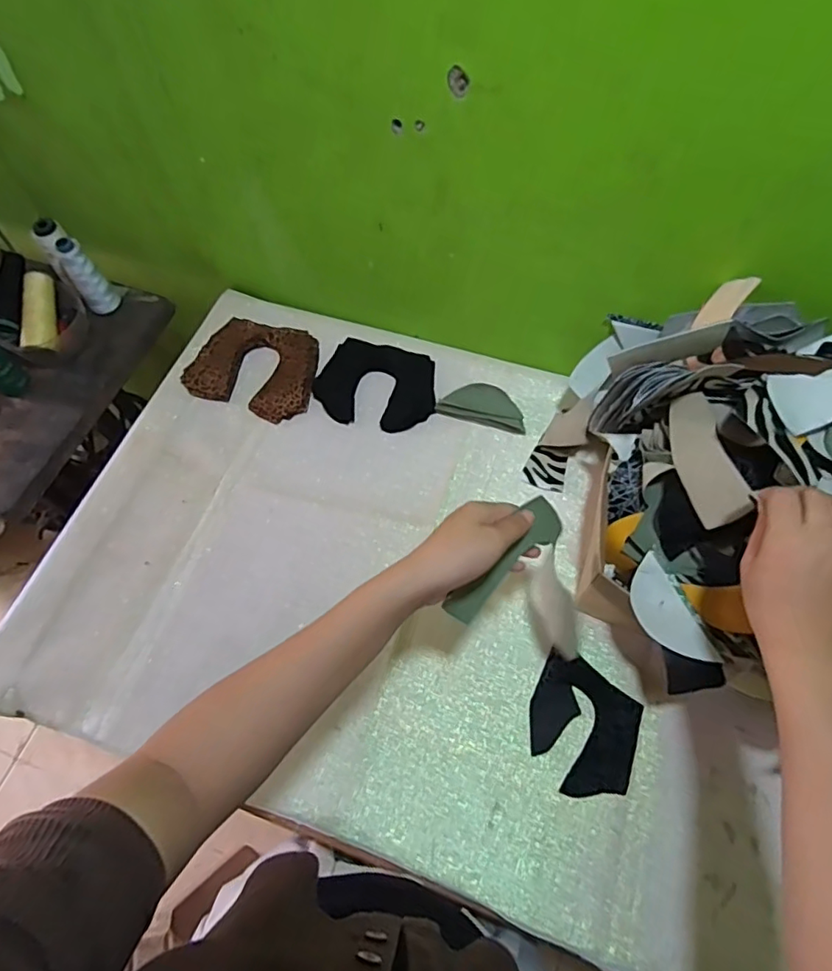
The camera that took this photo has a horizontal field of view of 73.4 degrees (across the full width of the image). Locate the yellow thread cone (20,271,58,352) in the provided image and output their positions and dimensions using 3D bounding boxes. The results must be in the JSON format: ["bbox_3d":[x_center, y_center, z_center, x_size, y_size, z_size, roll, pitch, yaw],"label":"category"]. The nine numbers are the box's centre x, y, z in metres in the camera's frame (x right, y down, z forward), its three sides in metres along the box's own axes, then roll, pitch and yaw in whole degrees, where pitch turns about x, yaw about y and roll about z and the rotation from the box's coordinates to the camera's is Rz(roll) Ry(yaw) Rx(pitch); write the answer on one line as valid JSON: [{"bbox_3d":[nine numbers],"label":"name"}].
[{"bbox_3d":[-0.518,-0.241,0.772,0.038,0.039,0.111,0,88,3],"label":"yellow thread cone"}]

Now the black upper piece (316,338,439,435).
[{"bbox_3d":[-0.053,-0.135,0.754,0.160,0.009,0.122,16,73,10],"label":"black upper piece"}]

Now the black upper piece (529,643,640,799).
[{"bbox_3d":[0.168,0.242,0.560,0.103,0.006,0.121,18,67,11],"label":"black upper piece"}]

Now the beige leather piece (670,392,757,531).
[{"bbox_3d":[0.260,-0.024,0.508,0.048,0.010,0.120,-29,63,31],"label":"beige leather piece"}]

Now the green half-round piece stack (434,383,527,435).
[{"bbox_3d":[0.090,-0.105,0.729,0.112,0.006,0.058,16,67,10],"label":"green half-round piece stack"}]

